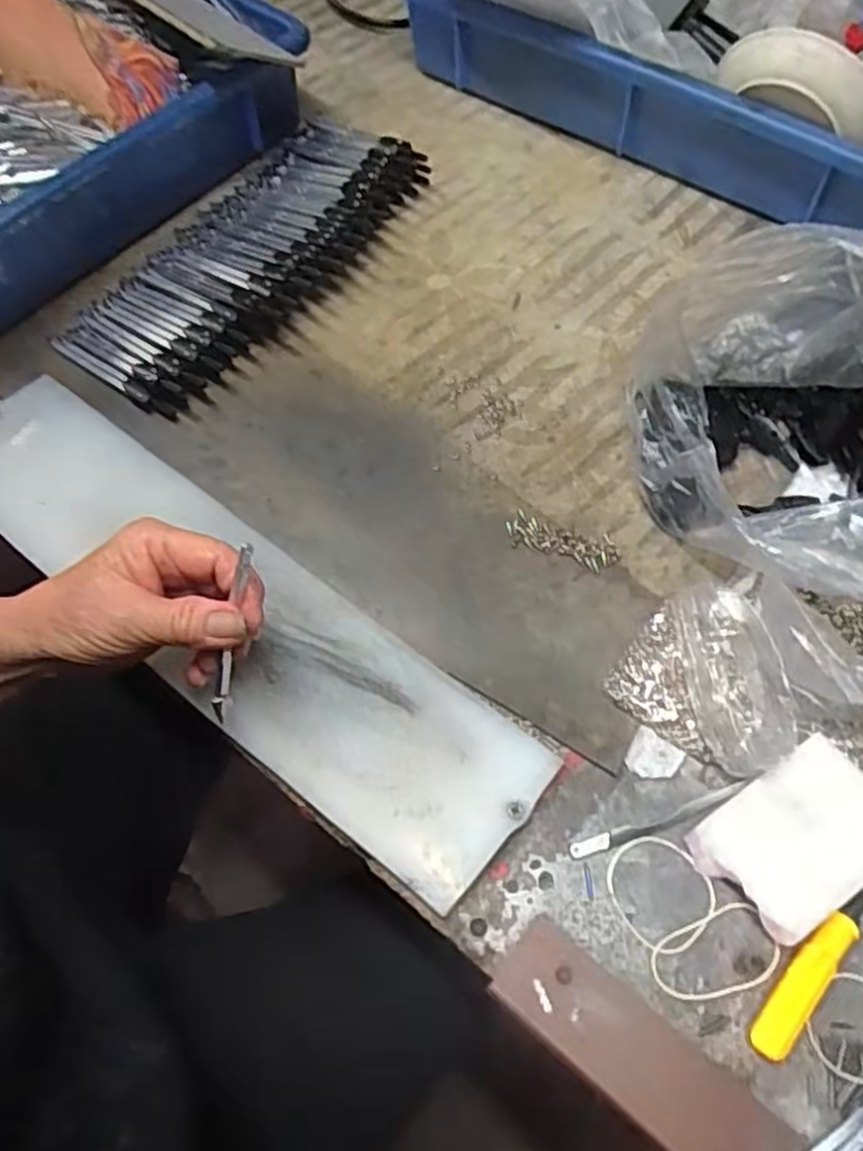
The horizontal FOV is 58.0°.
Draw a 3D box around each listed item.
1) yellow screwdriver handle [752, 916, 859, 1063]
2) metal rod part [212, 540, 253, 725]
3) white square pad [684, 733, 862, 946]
[{"bbox_3d":[0.163,0.180,0.343,0.017,0.010,0.069,36,70,17],"label":"yellow screwdriver handle"},{"bbox_3d":[-0.089,0.028,0.350,0.007,0.007,0.092,19,111,12],"label":"metal rod part"},{"bbox_3d":[0.171,0.123,0.364,0.081,0.022,0.061,-33,67,-14],"label":"white square pad"}]

